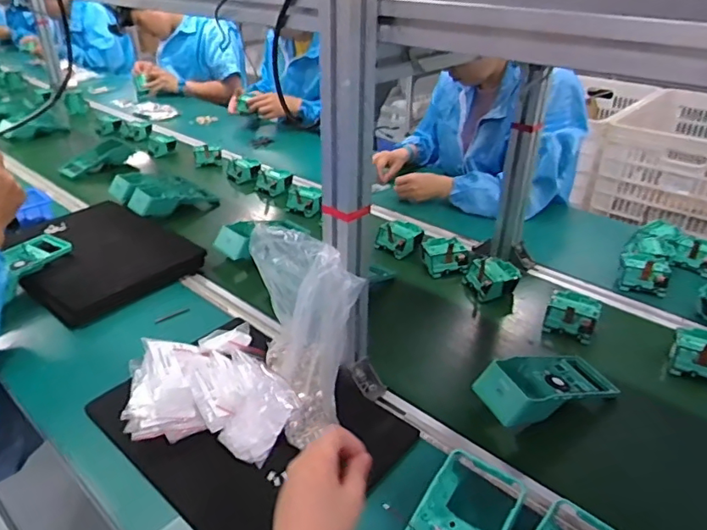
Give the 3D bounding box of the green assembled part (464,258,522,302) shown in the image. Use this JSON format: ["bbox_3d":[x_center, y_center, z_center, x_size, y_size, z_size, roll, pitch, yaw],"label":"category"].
[{"bbox_3d":[0.238,0.022,0.906,0.077,0.043,0.079,-6,31,-14],"label":"green assembled part"}]

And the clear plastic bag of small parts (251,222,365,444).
[{"bbox_3d":[-0.059,0.075,0.612,0.069,0.213,0.148,-10,33,-22],"label":"clear plastic bag of small parts"}]

